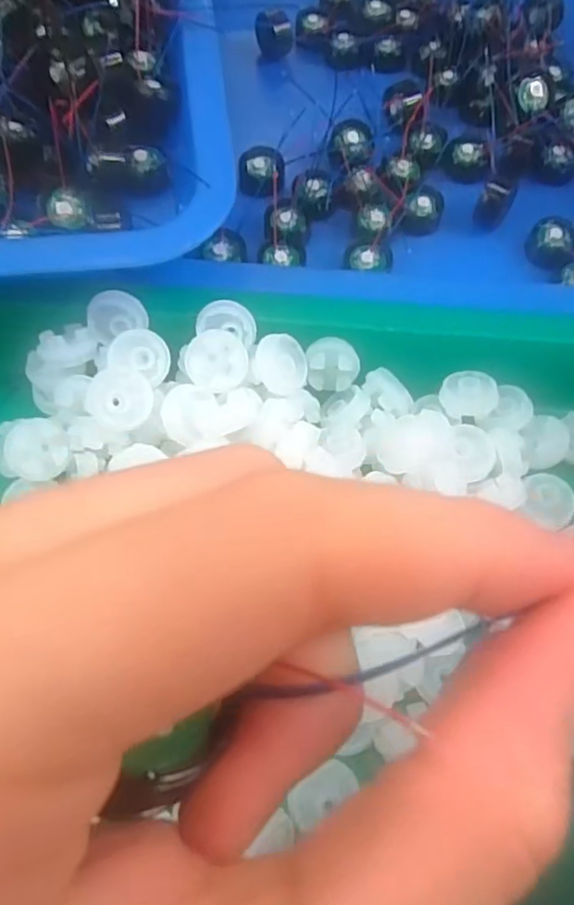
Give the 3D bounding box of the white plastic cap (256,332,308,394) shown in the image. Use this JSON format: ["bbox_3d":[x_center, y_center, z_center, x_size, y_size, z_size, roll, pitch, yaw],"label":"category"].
[{"bbox_3d":[-0.002,-0.031,0.224,0.020,0.004,0.020,-8,92,-27],"label":"white plastic cap"}]

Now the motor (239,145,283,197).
[{"bbox_3d":[-0.012,-0.131,0.297,0.020,0.010,0.022,5,64,1],"label":"motor"}]

